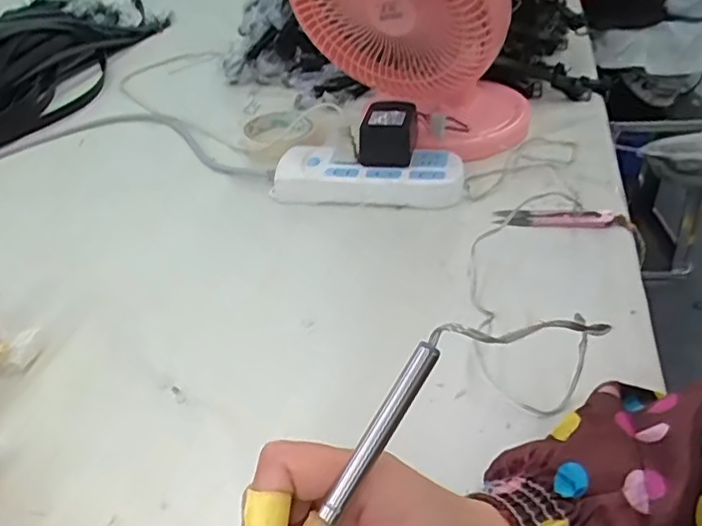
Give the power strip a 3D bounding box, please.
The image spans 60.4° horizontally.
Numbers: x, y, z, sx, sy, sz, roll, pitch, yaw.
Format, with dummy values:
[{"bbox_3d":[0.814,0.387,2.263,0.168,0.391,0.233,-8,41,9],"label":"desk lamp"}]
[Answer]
[{"bbox_3d":[0.016,-0.089,0.607,0.186,0.033,0.070,8,39,11],"label":"power strip"}]

